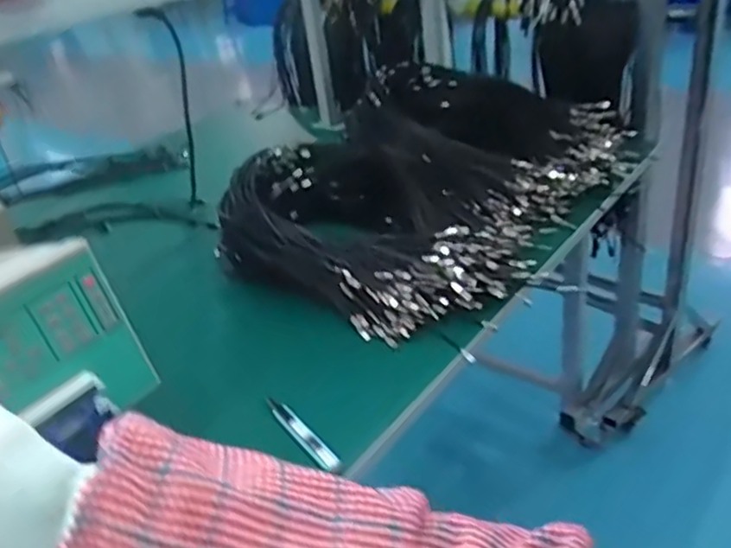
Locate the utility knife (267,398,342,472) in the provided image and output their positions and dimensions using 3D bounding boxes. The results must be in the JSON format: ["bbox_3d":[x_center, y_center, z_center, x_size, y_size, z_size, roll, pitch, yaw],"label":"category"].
[{"bbox_3d":[-0.074,0.175,0.732,0.019,0.017,0.140,-25,35,-27],"label":"utility knife"}]

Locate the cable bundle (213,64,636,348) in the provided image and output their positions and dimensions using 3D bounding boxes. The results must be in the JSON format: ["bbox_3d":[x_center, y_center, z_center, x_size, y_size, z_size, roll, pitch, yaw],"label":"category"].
[{"bbox_3d":[0.111,-0.165,1.101,0.467,0.175,0.613,21,41,39],"label":"cable bundle"}]

